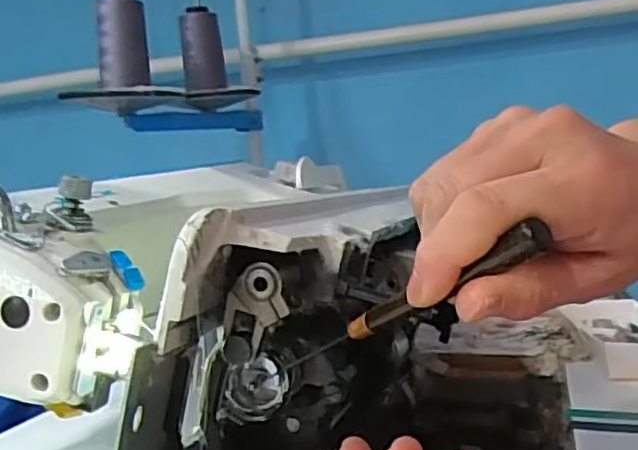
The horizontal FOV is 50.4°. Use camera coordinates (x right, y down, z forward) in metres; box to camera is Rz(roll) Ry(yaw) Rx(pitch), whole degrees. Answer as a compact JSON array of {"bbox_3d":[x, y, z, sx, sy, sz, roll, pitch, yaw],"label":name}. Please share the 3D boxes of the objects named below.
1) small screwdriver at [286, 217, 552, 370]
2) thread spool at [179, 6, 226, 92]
[{"bbox_3d":[0.027,0.033,0.256,0.010,0.010,0.137,-8,-21,-41],"label":"small screwdriver"},{"bbox_3d":[-0.140,-0.209,0.812,0.049,0.091,0.041,-4,4,-5],"label":"thread spool"}]

